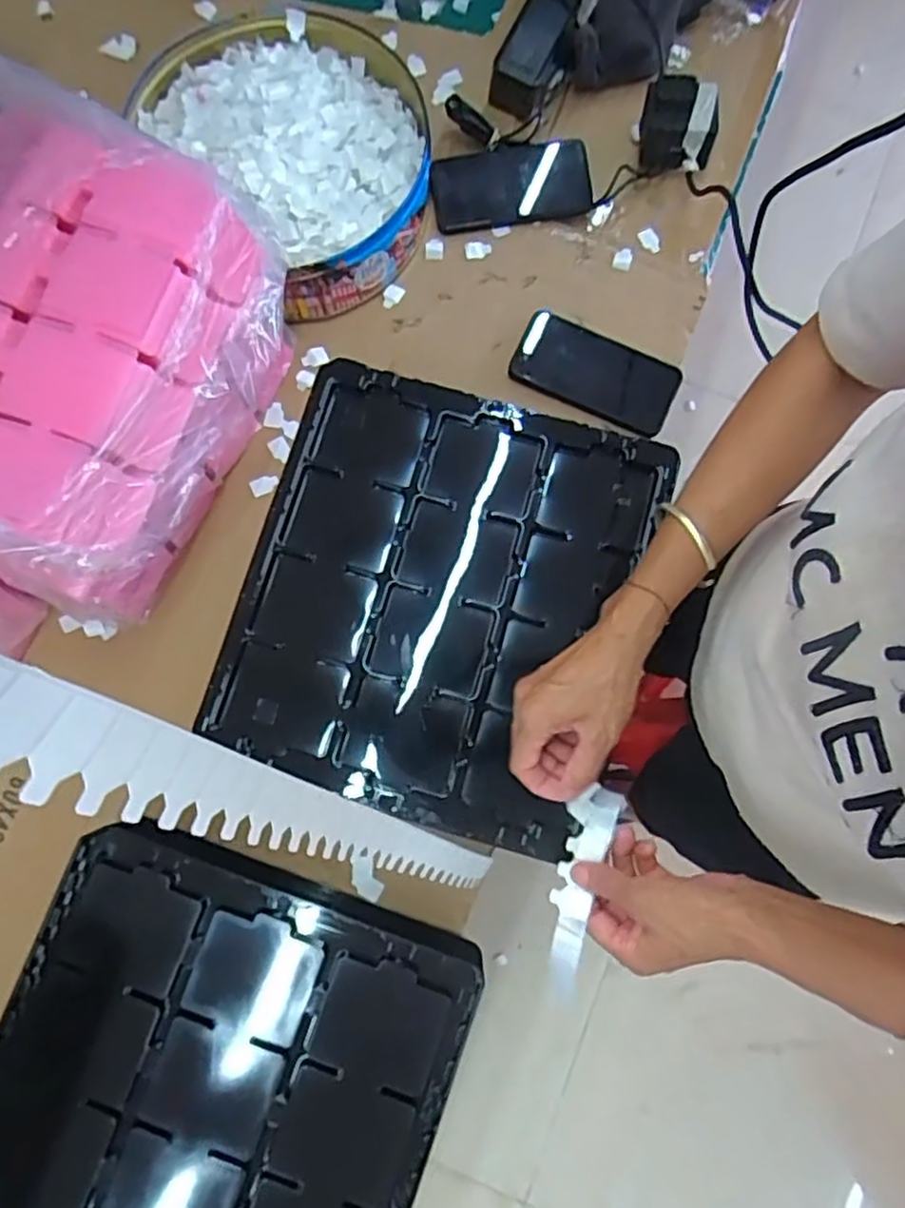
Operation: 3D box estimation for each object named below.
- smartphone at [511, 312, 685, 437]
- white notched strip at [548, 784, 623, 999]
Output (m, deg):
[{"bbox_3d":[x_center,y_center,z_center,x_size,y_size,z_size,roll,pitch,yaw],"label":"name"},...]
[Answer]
[{"bbox_3d":[0.147,-0.239,0.737,0.168,0.012,0.083,25,80,4],"label":"smartphone"},{"bbox_3d":[0.093,0.206,0.522,0.037,0.028,0.144,13,78,2],"label":"white notched strip"}]

